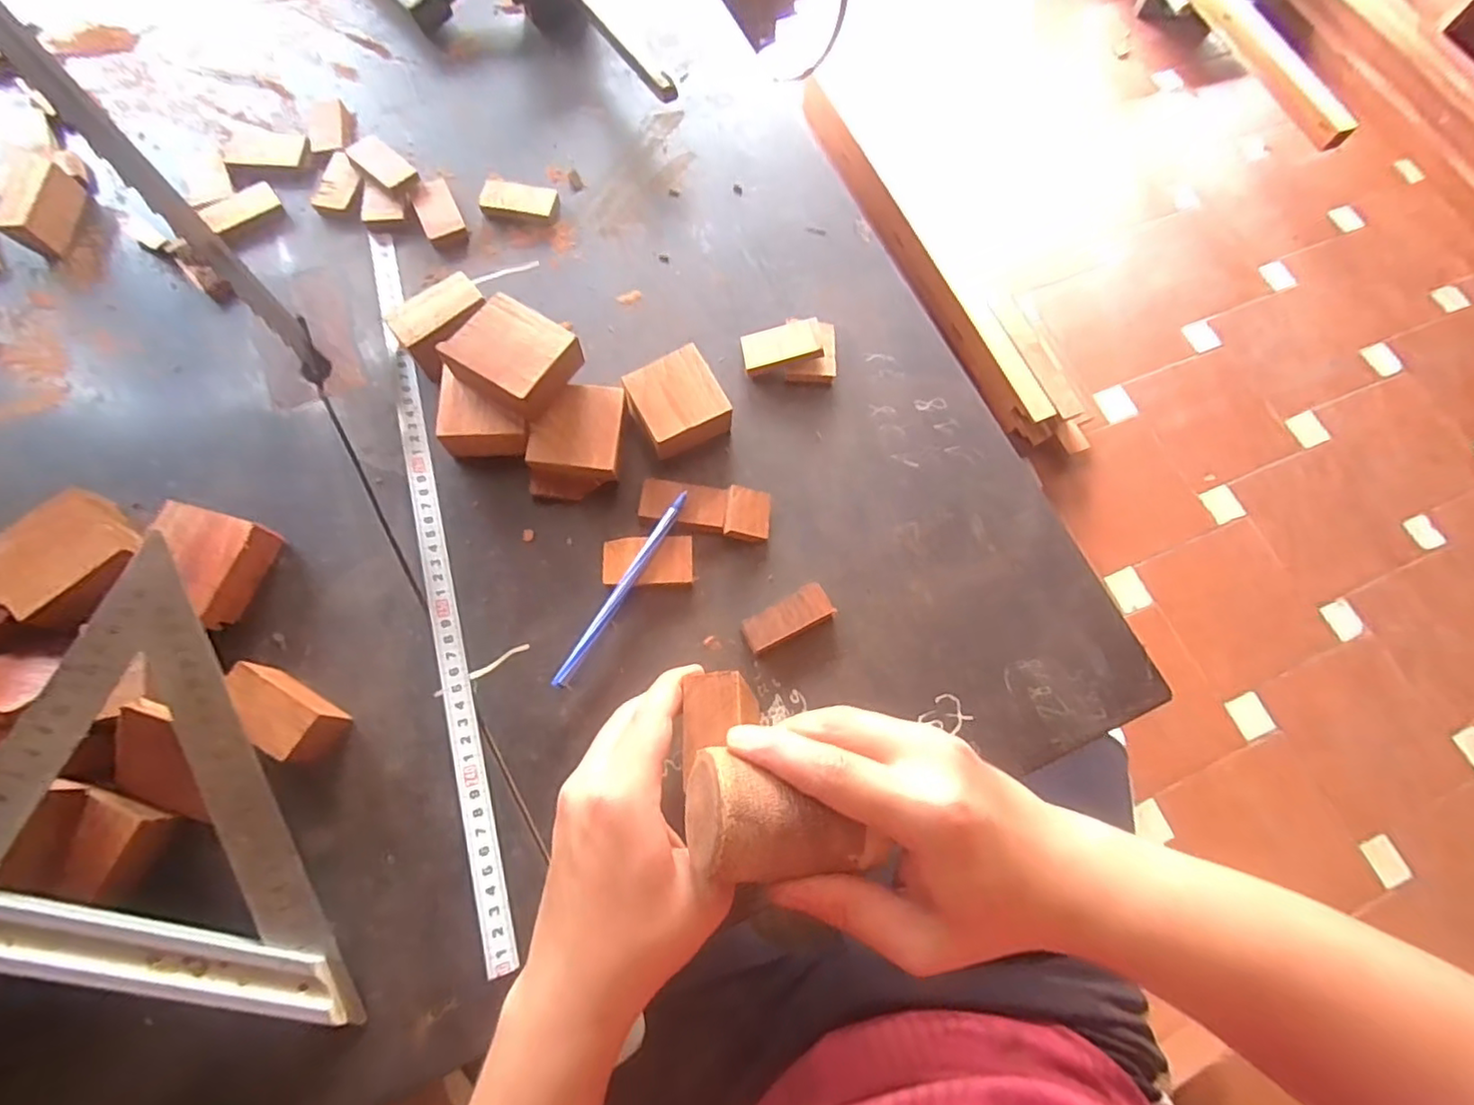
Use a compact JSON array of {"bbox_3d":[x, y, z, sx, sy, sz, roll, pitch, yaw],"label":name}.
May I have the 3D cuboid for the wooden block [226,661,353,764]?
[{"bbox_3d":[-0.243,0.086,0.338,0.053,0.037,0.030,35,73,9],"label":"wooden block"}]

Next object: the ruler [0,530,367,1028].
[{"bbox_3d":[-0.290,0.131,0.291,0.124,0.018,0.245,-23,84,-29],"label":"ruler"}]

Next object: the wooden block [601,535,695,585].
[{"bbox_3d":[-0.055,0.006,0.392,0.054,0.013,0.031,-2,71,-3],"label":"wooden block"}]

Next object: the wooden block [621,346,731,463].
[{"bbox_3d":[-0.039,-0.095,0.418,0.057,0.029,0.061,-26,74,-11],"label":"wooden block"}]

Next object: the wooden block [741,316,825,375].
[{"bbox_3d":[0.031,-0.144,0.439,0.054,0.007,0.030,-11,77,9],"label":"wooden block"}]

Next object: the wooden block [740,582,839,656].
[{"bbox_3d":[0.031,0.041,0.384,0.055,0.013,0.023,-29,75,-12],"label":"wooden block"}]

